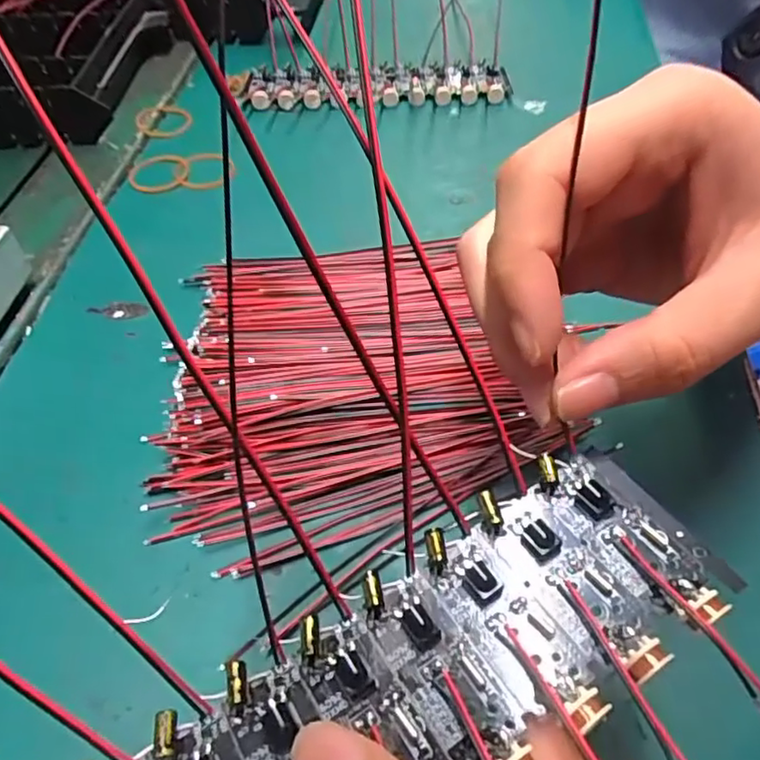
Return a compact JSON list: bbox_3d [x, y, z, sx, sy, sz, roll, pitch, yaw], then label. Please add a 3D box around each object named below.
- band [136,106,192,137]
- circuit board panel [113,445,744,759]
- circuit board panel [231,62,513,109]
[{"bbox_3d":[-0.129,-0.157,0.366,0.031,0.004,0.035,-36,58,-22],"label":"band"},{"bbox_3d":[-0.006,0.066,0.112,0.163,0.007,0.044,-30,56,-16],"label":"circuit board panel"},{"bbox_3d":[-0.006,-0.184,0.382,0.170,0.008,0.049,-4,51,1],"label":"circuit board panel"}]

